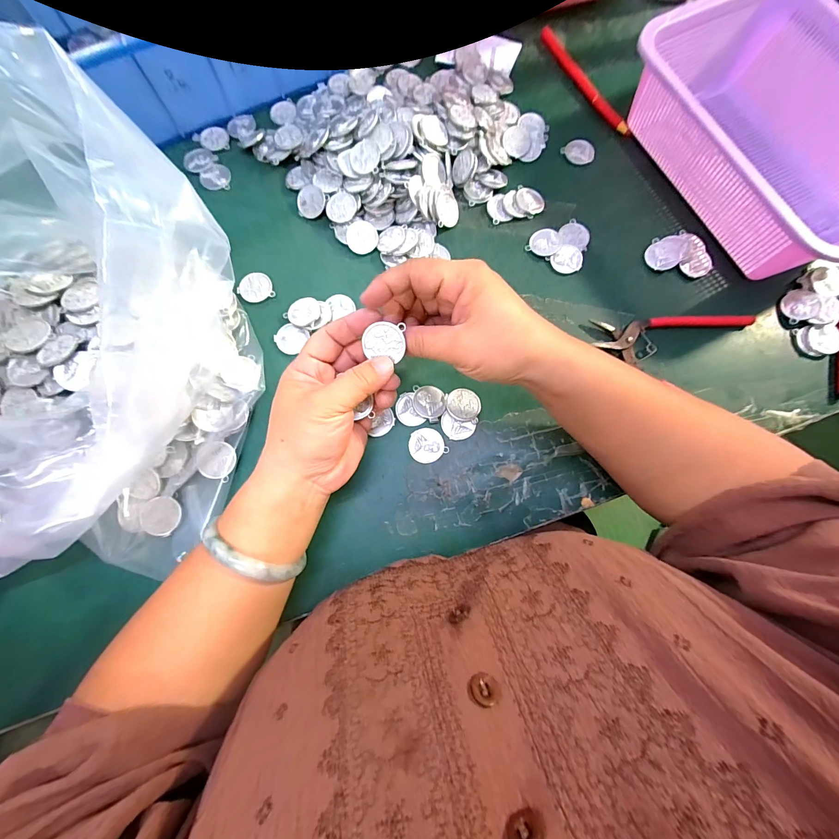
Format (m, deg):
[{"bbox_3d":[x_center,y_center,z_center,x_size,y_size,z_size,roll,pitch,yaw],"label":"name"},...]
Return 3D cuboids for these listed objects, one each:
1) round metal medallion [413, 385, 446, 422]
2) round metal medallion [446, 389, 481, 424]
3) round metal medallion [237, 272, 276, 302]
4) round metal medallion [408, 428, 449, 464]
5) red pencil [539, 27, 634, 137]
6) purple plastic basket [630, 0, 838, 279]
[{"bbox_3d":[0.009,-0.014,0.303,0.027,0.004,0.032,-7,79,-3],"label":"round metal medallion"},{"bbox_3d":[0.038,-0.013,0.304,0.029,0.005,0.028,0,78,-2],"label":"round metal medallion"},{"bbox_3d":[-0.152,-0.122,0.327,0.029,0.004,0.029,0,78,-2],"label":"round metal medallion"},{"bbox_3d":[0.006,0.022,0.297,0.029,0.004,0.029,0,78,-2],"label":"round metal medallion"},{"bbox_3d":[0.176,-0.364,0.382,0.010,0.012,0.155,-29,81,-7],"label":"red pencil"},{"bbox_3d":[0.325,-0.259,0.327,0.192,0.079,0.249,-30,81,-7],"label":"purple plastic basket"}]

